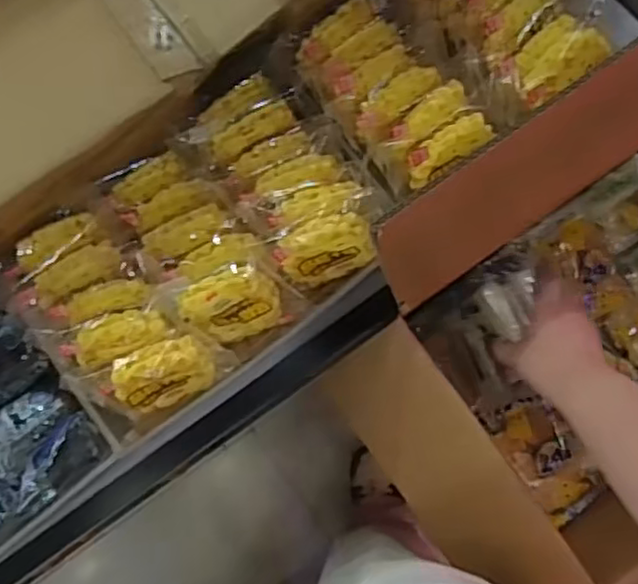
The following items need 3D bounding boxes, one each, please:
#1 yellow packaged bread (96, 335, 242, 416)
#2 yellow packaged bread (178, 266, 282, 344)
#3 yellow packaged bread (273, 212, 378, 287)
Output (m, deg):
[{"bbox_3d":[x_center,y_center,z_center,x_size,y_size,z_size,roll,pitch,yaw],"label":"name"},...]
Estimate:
[{"bbox_3d":[-0.129,0.066,0.563,0.095,0.081,0.038,-38,61,4],"label":"yellow packaged bread"},{"bbox_3d":[-0.067,0.012,0.566,0.072,0.073,0.026,-27,55,13],"label":"yellow packaged bread"},{"bbox_3d":[0.005,-0.035,0.561,0.078,0.057,0.044,-14,83,-1],"label":"yellow packaged bread"}]

